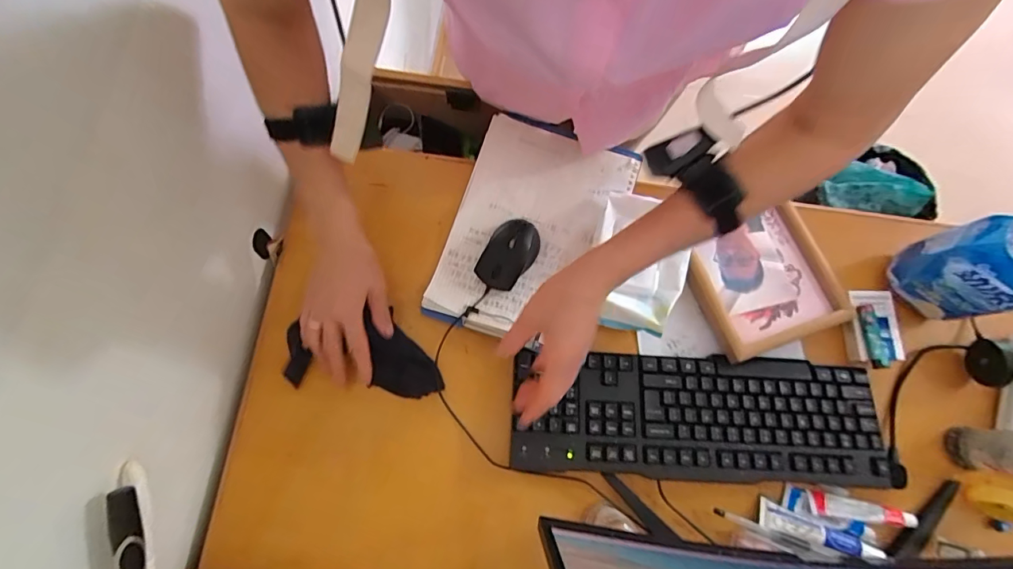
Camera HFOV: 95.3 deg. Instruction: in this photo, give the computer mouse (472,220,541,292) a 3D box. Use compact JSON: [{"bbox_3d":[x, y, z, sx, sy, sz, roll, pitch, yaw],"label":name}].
[{"bbox_3d":[0.002,-0.040,0.597,0.060,0.035,0.095,28,77,8],"label":"computer mouse"}]

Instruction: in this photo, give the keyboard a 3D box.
[{"bbox_3d":[0.229,0.158,0.563,0.439,0.039,0.137,2,74,2],"label":"keyboard"}]

